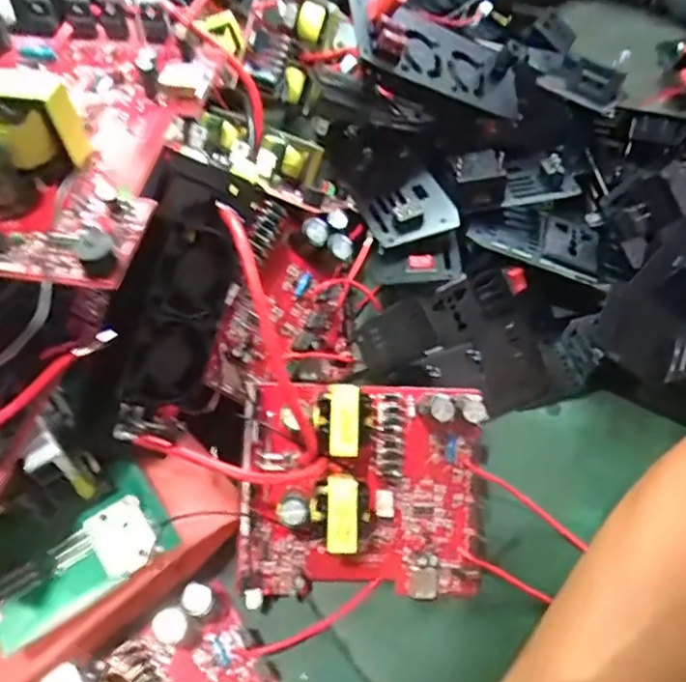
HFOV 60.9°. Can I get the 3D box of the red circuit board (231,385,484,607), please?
[{"bbox_3d":[0.012,0.078,0.300,0.126,0.032,0.109,2,89,-5],"label":"red circuit board"}]

